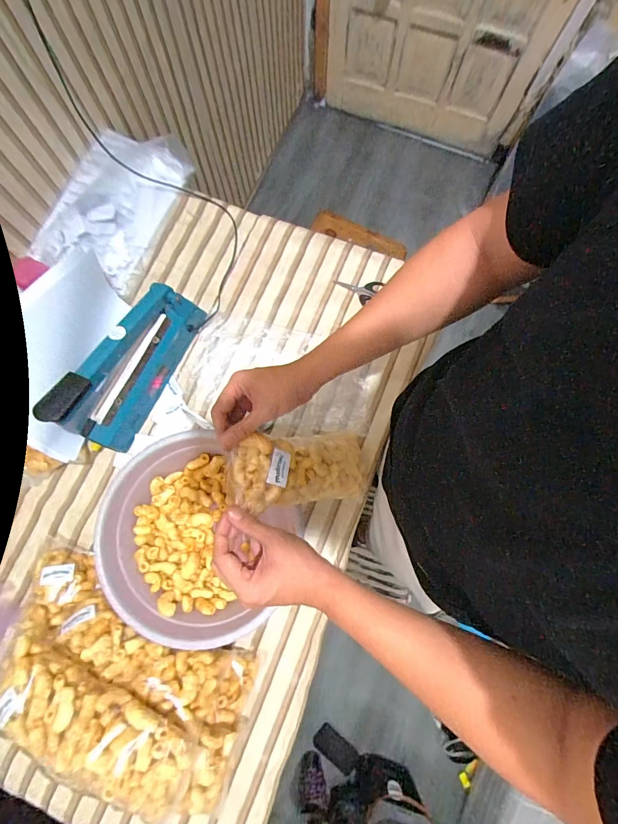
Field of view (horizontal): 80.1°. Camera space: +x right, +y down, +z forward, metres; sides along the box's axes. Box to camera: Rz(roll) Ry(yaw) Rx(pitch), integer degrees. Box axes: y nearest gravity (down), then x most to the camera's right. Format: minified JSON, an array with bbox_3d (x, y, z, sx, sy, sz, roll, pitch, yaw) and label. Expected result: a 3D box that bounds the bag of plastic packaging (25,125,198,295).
[{"bbox_3d":[-0.393,-0.429,0.742,0.228,0.059,0.340,23,79,4],"label":"bag of plastic packaging"}]

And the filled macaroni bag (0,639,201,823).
[{"bbox_3d":[-0.265,0.382,0.439,0.261,0.056,0.100,24,79,4],"label":"filled macaroni bag"}]

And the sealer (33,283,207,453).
[{"bbox_3d":[-0.289,-0.083,0.602,0.064,0.179,0.291,27,79,4],"label":"sealer"}]

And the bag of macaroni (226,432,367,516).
[{"bbox_3d":[0.003,0.082,0.540,0.054,0.262,0.102,-20,75,41],"label":"bag of macaroni"}]

